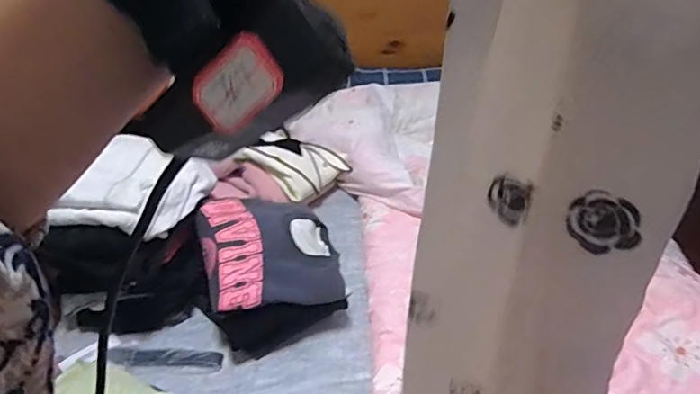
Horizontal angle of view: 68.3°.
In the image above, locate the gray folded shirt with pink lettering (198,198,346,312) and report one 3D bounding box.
[{"bbox_3d":[-0.179,0.124,1.170,0.301,0.076,0.304,-6,51,-18],"label":"gray folded shirt with pink lettering"}]

